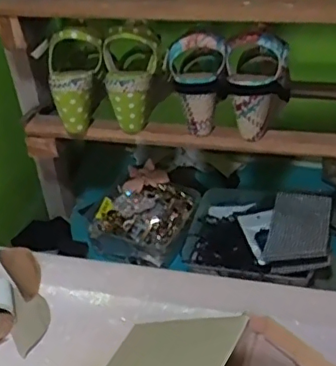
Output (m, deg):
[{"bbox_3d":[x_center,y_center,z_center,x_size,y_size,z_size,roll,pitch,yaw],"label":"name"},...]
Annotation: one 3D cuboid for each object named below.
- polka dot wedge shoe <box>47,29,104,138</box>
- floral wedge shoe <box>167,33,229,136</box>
[{"bbox_3d":[-0.136,-0.142,0.816,0.075,0.145,0.070,5,12,11],"label":"polka dot wedge shoe"},{"bbox_3d":[0.042,-0.131,0.781,0.080,0.126,0.061,-3,36,2],"label":"floral wedge shoe"}]

